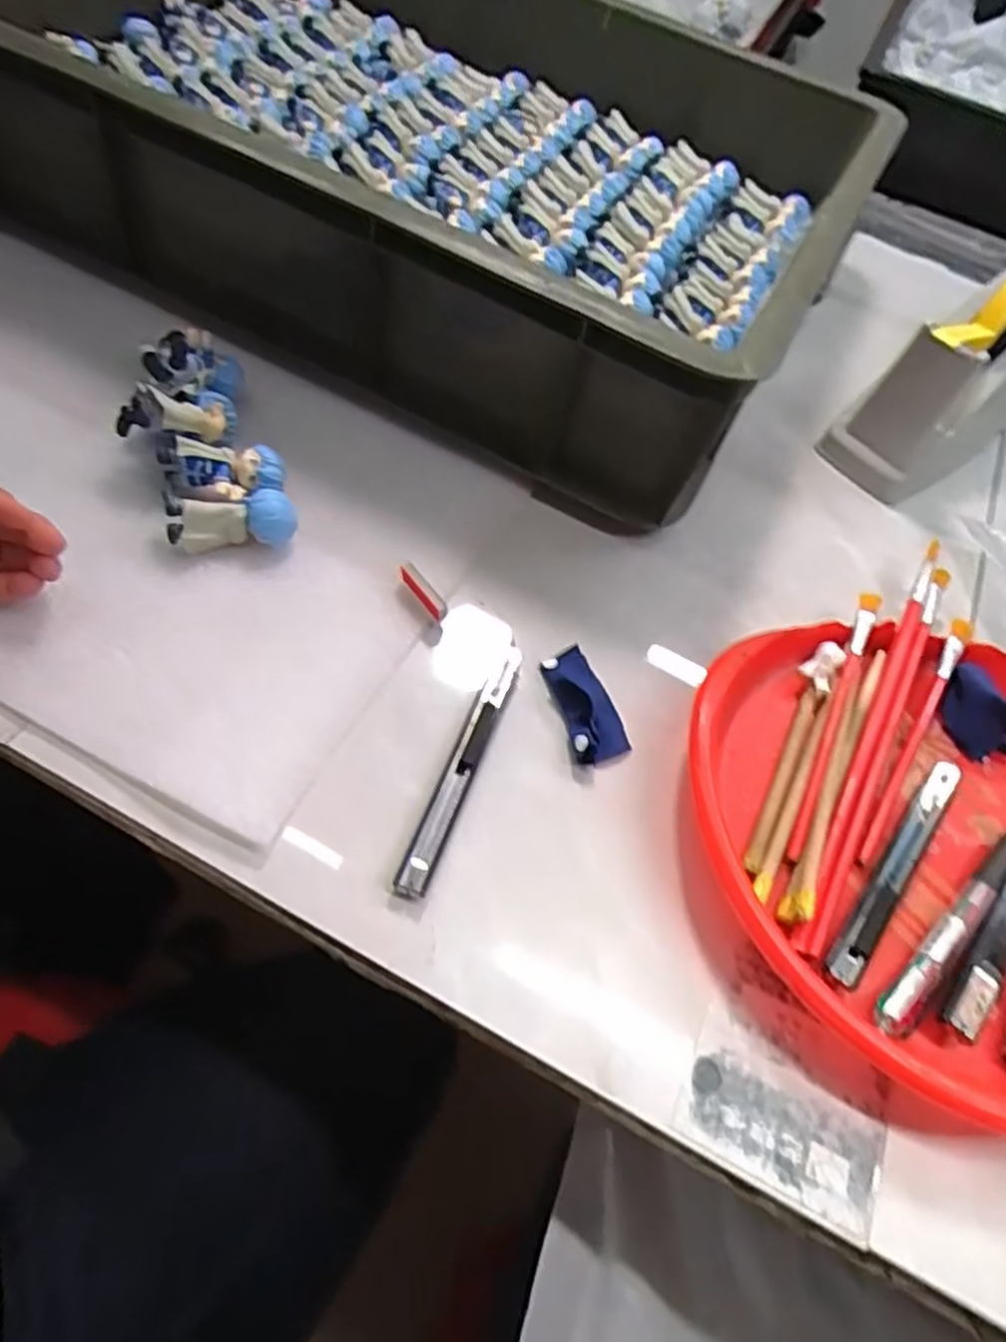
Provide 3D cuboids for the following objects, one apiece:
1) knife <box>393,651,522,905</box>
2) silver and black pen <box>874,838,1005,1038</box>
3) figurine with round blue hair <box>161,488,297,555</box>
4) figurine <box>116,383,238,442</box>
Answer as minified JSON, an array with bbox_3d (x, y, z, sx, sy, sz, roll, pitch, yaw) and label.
[{"bbox_3d":[-0.018,0.041,0.353,0.014,0.007,0.133,22,57,4],"label":"knife"},{"bbox_3d":[0.204,0.113,0.336,0.124,0.012,0.014,-36,70,-27],"label":"silver and black pen"},{"bbox_3d":[-0.142,-0.078,0.397,0.063,0.030,0.021,-6,60,-14],"label":"figurine with round blue hair"},{"bbox_3d":[-0.176,-0.138,0.408,0.059,0.027,0.024,-14,59,-44],"label":"figurine"}]

